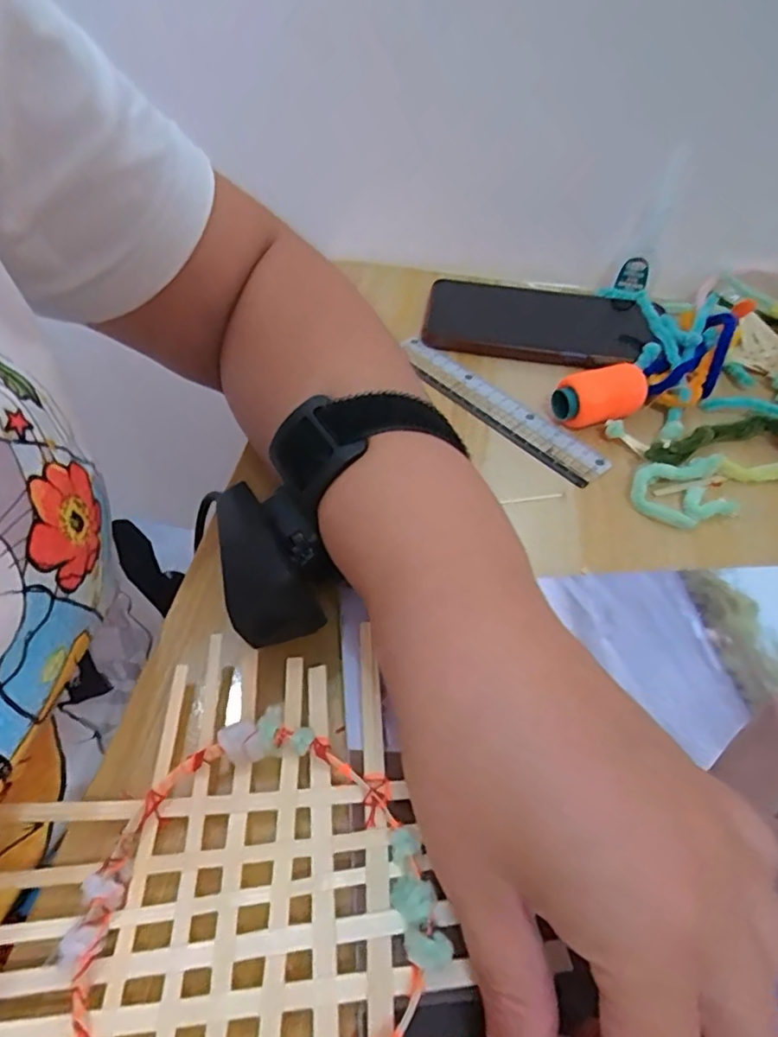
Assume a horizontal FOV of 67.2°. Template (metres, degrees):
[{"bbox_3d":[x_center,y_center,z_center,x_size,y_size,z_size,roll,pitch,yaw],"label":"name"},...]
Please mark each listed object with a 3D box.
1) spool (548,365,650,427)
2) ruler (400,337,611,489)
[{"bbox_3d":[0.120,-0.069,0.340,0.052,0.027,0.029,-14,51,-14],"label":"spool"},{"bbox_3d":[0.061,-0.069,0.355,0.029,0.004,0.156,-31,57,-26],"label":"ruler"}]

